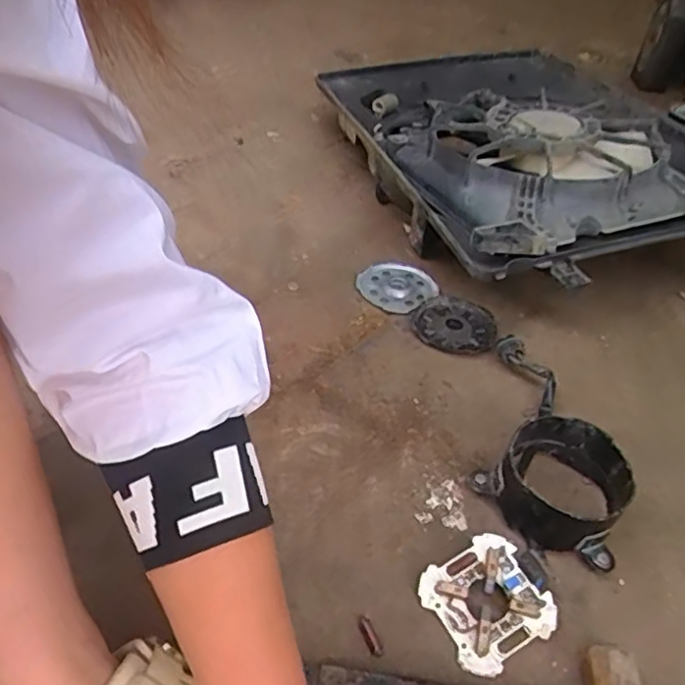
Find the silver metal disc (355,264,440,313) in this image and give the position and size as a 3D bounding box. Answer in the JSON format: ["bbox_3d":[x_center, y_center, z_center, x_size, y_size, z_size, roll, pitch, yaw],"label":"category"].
[{"bbox_3d":[0.070,-0.080,0.855,0.094,0.009,0.106,-30,52,-33],"label":"silver metal disc"}]

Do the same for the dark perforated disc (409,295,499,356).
[{"bbox_3d":[0.140,-0.021,0.792,0.109,0.014,0.100,3,42,-3],"label":"dark perforated disc"}]

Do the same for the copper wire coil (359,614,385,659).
[{"bbox_3d":[0.022,0.226,0.485,0.009,0.006,0.031,-15,46,-22],"label":"copper wire coil"}]

